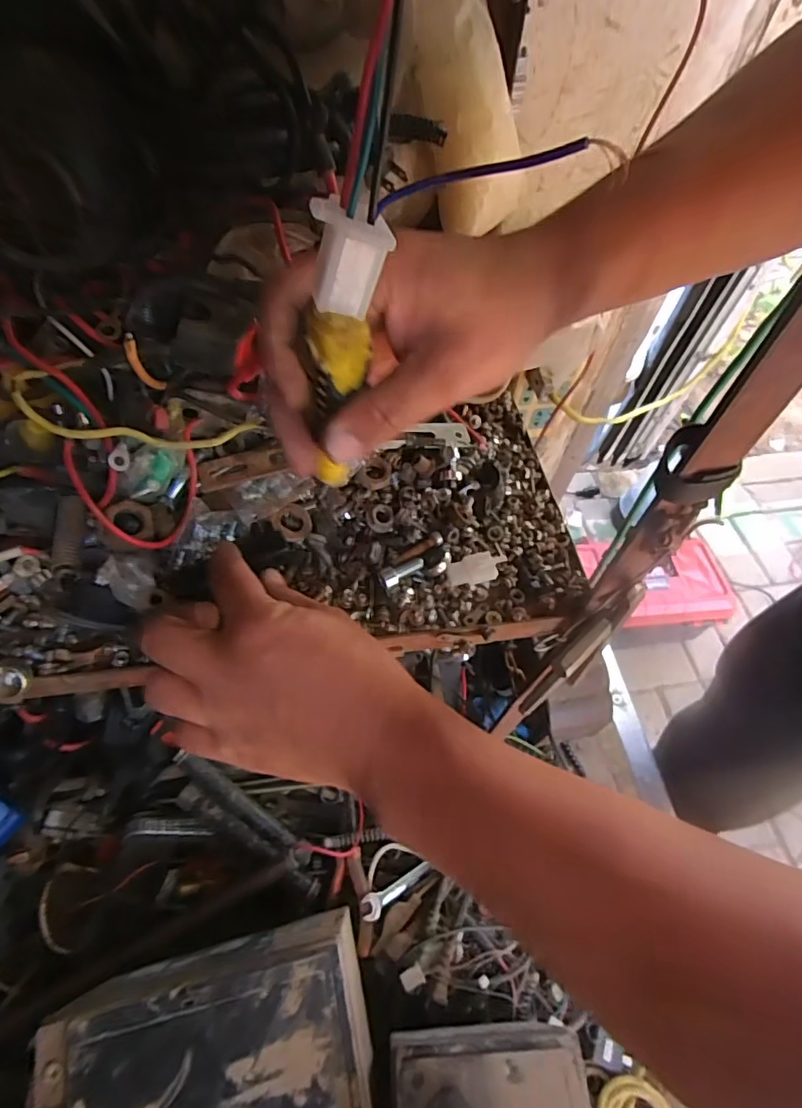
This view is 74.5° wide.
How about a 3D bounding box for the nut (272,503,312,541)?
[{"bbox_3d":[-0.065,-0.020,0.320,0.024,0.006,0.023,4,79,-21],"label":"nut"}]

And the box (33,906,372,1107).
[{"bbox_3d":[-0.134,0.387,0.391,0.235,0.079,0.158,-10,59,-10],"label":"box"}]

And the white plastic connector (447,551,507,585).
[{"bbox_3d":[0.046,0.009,0.322,0.035,0.010,0.016,-7,58,-8],"label":"white plastic connector"}]

